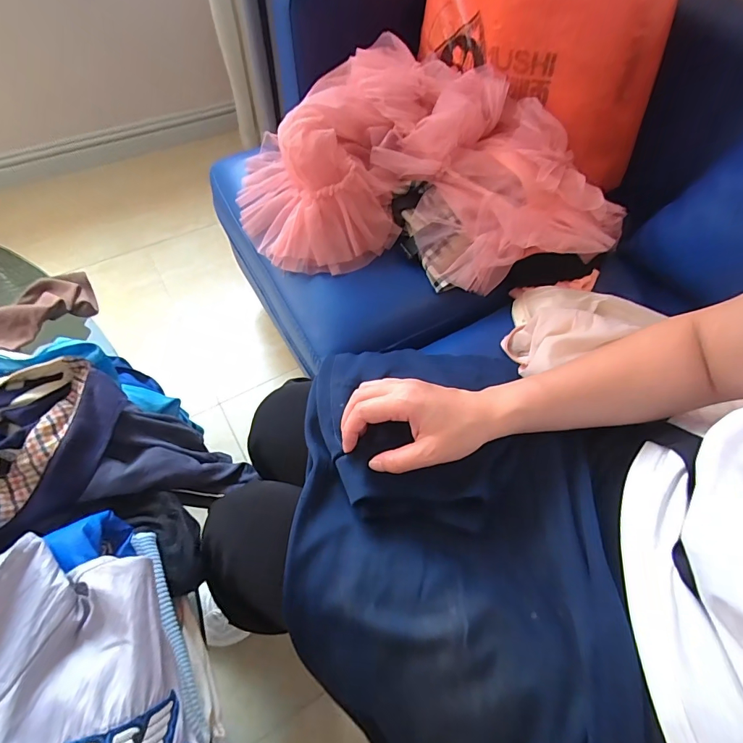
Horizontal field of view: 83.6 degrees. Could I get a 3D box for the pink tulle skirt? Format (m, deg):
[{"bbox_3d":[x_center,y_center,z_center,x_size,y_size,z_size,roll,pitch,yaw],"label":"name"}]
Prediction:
[{"bbox_3d":[0.073,-0.326,0.629,0.553,0.147,0.388,8,58,2],"label":"pink tulle skirt"}]

